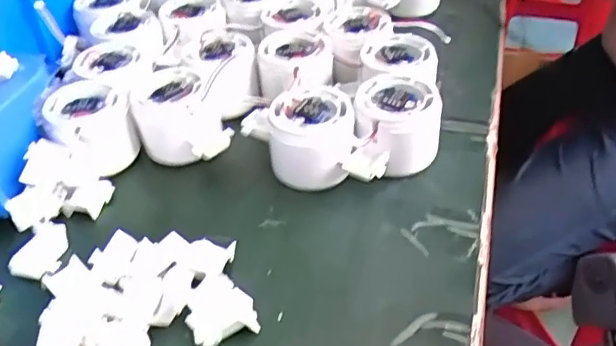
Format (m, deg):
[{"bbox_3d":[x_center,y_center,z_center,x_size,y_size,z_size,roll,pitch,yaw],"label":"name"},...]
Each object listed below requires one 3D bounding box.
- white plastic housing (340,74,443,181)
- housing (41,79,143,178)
[{"bbox_3d":[0.059,-0.024,0.394,0.056,0.052,0.073,9,43,15],"label":"white plastic housing"},{"bbox_3d":[-0.154,-0.033,0.412,0.057,0.036,0.068,-24,45,-22],"label":"housing"}]

